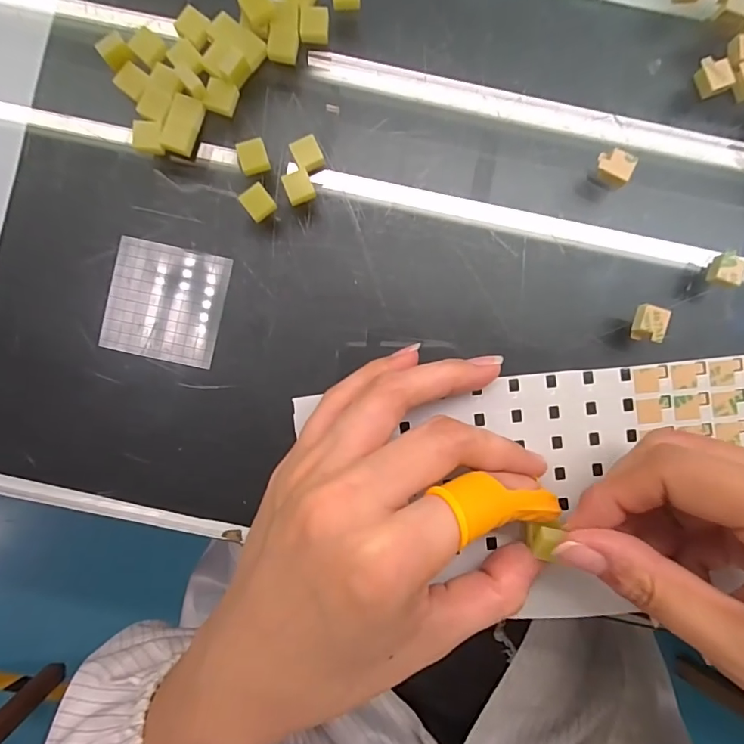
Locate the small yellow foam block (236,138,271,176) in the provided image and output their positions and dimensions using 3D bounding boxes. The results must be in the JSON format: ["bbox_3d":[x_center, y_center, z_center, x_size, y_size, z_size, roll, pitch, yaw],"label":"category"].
[{"bbox_3d":[-0.045,-0.081,0.172,0.010,0.005,0.011,-17,91,-1],"label":"small yellow foam block"}]

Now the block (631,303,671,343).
[{"bbox_3d":[0.106,-0.018,0.173,0.011,0.005,0.013,11,89,0],"label":"block"}]

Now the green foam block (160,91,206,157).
[{"bbox_3d":[-0.072,-0.093,0.172,0.011,0.004,0.021,20,89,0],"label":"green foam block"}]

